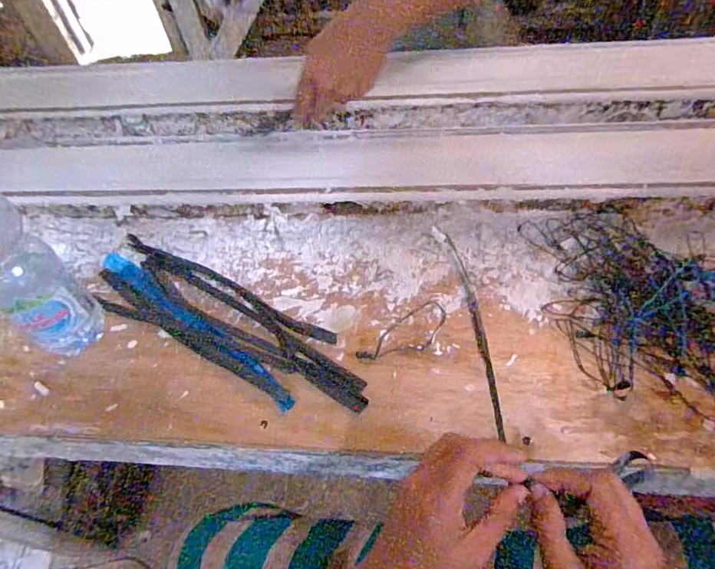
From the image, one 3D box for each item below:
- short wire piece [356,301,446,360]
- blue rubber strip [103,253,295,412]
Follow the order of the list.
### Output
[{"bbox_3d":[0.051,0.053,0.464,0.103,0.004,0.042,-37,58,-21],"label":"short wire piece"},{"bbox_3d":[-0.176,0.038,0.486,0.287,0.012,0.023,30,61,25],"label":"blue rubber strip"}]

